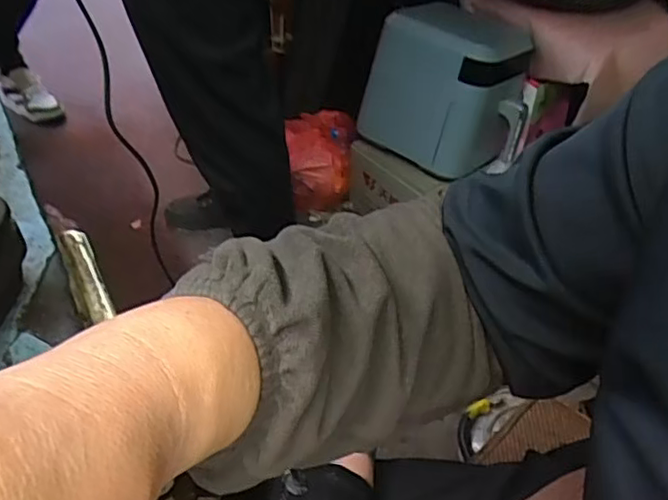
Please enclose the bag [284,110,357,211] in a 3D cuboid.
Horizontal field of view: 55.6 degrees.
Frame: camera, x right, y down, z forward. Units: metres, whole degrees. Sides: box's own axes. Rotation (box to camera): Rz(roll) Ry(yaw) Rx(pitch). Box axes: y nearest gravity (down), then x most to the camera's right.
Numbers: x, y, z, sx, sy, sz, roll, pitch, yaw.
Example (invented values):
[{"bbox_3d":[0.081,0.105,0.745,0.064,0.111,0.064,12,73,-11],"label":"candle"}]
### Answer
[{"bbox_3d":[-0.036,-0.239,1.674,0.181,0.170,0.210,-5,43,-7],"label":"bag"}]

